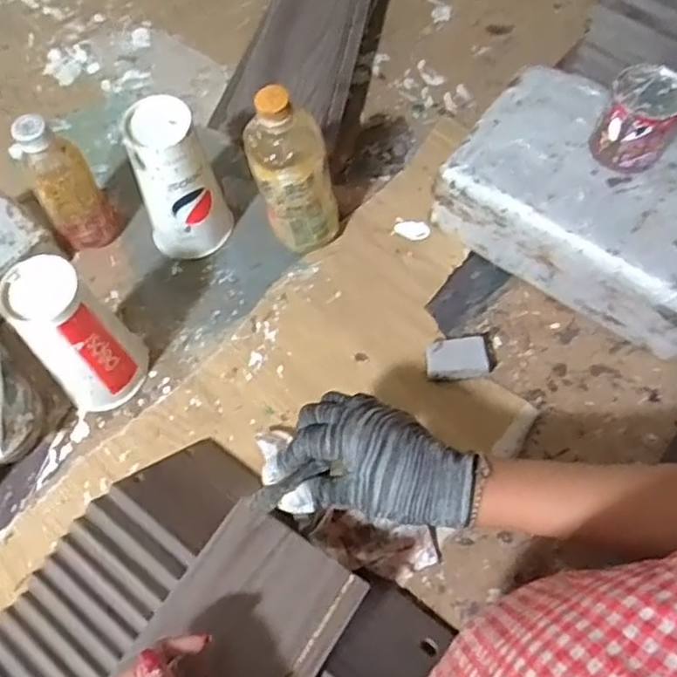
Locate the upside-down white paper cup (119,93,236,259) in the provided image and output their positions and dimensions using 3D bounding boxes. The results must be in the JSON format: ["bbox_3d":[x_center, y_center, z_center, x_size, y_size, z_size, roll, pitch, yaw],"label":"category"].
[{"bbox_3d":[-0.159,-0.155,0.660,0.084,0.170,0.078,-15,67,-8],"label":"upside-down white paper cup"}]

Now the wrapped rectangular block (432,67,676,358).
[{"bbox_3d":[0.268,-0.142,0.666,0.287,0.091,0.200,35,70,13],"label":"wrapped rectangular block"}]

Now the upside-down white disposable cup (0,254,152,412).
[{"bbox_3d":[-0.235,0.000,0.593,0.080,0.170,0.077,0,66,-1],"label":"upside-down white disposable cup"}]

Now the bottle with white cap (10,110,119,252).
[{"bbox_3d":[-0.275,-0.157,0.663,0.057,0.172,0.063,-25,69,-11],"label":"bottle with white cap"}]

